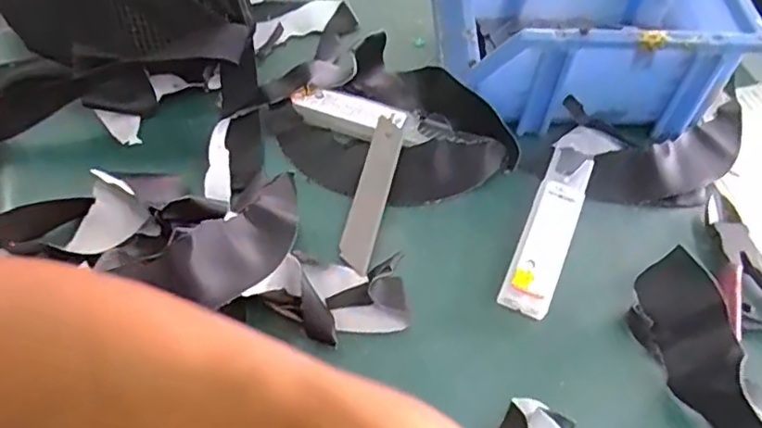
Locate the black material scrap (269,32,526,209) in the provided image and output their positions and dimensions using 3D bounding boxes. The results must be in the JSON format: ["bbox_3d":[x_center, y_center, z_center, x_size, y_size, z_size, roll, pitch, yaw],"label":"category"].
[{"bbox_3d":[0.005,-0.054,0.376,0.107,0.031,0.122,-33,63,-25],"label":"black material scrap"}]

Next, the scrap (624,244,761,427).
[{"bbox_3d":[0.156,0.067,0.300,0.040,0.030,0.098,-17,57,-16],"label":"scrap"}]

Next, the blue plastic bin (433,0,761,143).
[{"bbox_3d":[0.125,-0.119,0.399,0.168,0.074,0.125,0,54,-5],"label":"blue plastic bin"}]

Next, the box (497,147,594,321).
[{"bbox_3d":[0.095,0.006,0.349,0.027,0.015,0.112,21,55,11],"label":"box"}]

